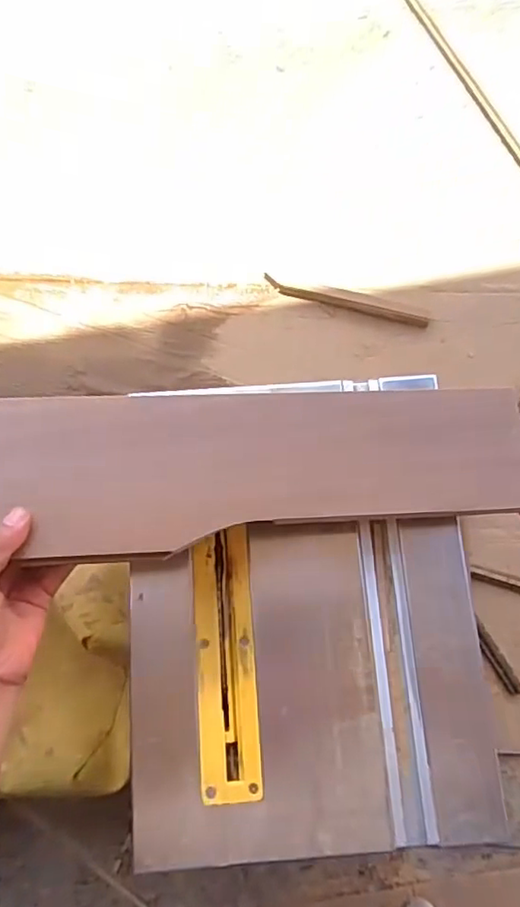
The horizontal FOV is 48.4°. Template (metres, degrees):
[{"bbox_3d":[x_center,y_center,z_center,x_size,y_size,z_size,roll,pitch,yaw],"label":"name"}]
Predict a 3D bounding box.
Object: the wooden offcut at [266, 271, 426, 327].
[{"bbox_3d":[0.127,-0.226,0.869,0.251,0.016,0.022,18,76,5],"label":"wooden offcut"}]

